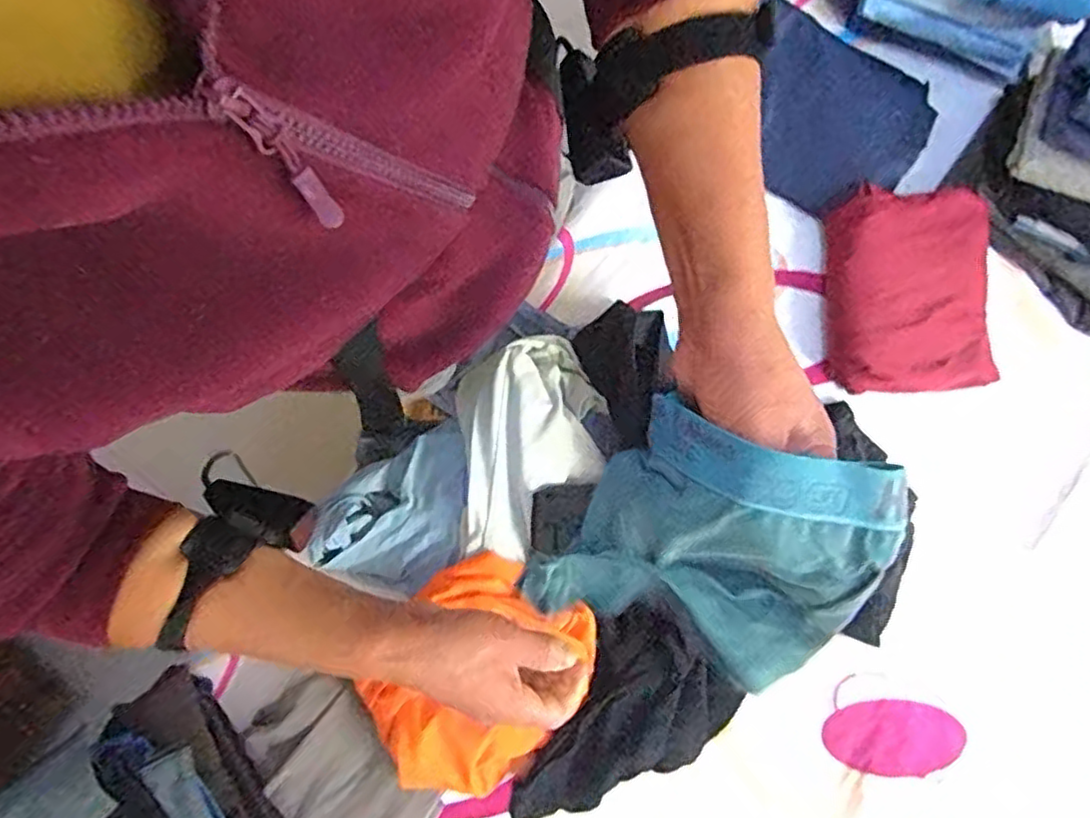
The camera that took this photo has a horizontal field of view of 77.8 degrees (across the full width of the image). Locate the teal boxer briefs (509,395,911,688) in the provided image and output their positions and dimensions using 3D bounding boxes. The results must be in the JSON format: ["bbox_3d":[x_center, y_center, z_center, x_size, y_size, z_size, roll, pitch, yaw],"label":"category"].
[{"bbox_3d":[0.088,0.079,0.370,0.156,0.118,0.129,24,81,5],"label":"teal boxer briefs"}]

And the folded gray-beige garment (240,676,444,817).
[{"bbox_3d":[-0.216,0.396,0.710,0.136,0.045,0.220,-38,81,-5],"label":"folded gray-beige garment"}]

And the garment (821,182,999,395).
[{"bbox_3d":[0.426,-0.143,0.796,0.195,0.054,0.237,-1,80,1],"label":"garment"}]

